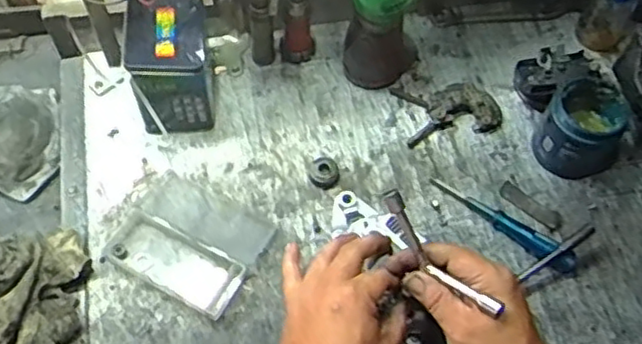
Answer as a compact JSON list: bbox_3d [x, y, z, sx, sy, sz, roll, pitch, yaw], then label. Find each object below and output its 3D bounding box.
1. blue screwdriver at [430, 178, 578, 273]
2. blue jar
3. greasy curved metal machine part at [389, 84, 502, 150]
[{"bbox_3d":[0.226,0.057,0.834,0.195,0.027,0.029,39,65,18],"label":"blue screwdriver"},{"bbox_3d":[0.327,-0.049,0.855,0.093,0.093,0.095,1,59,-2],"label":"blue jar"},{"bbox_3d":[0.174,-0.089,0.925,0.132,0.031,0.096,-8,60,-8],"label":"greasy curved metal machine part"}]

